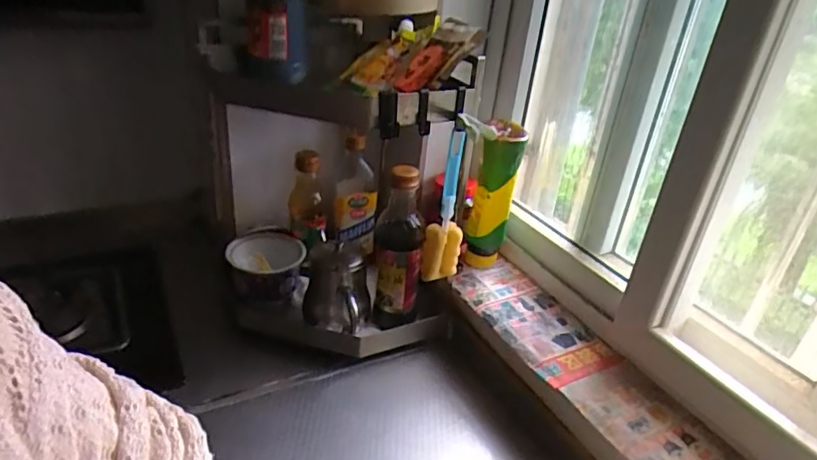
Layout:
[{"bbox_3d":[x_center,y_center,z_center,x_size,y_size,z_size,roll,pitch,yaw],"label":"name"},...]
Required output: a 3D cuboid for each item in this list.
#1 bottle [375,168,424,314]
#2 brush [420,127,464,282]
[{"bbox_3d":[-0.014,0.009,0.850,0.071,0.230,0.079,4,30,-3],"label":"bottle"},{"bbox_3d":[0.054,-0.028,0.776,0.052,0.221,0.053,5,30,-2],"label":"brush"}]

